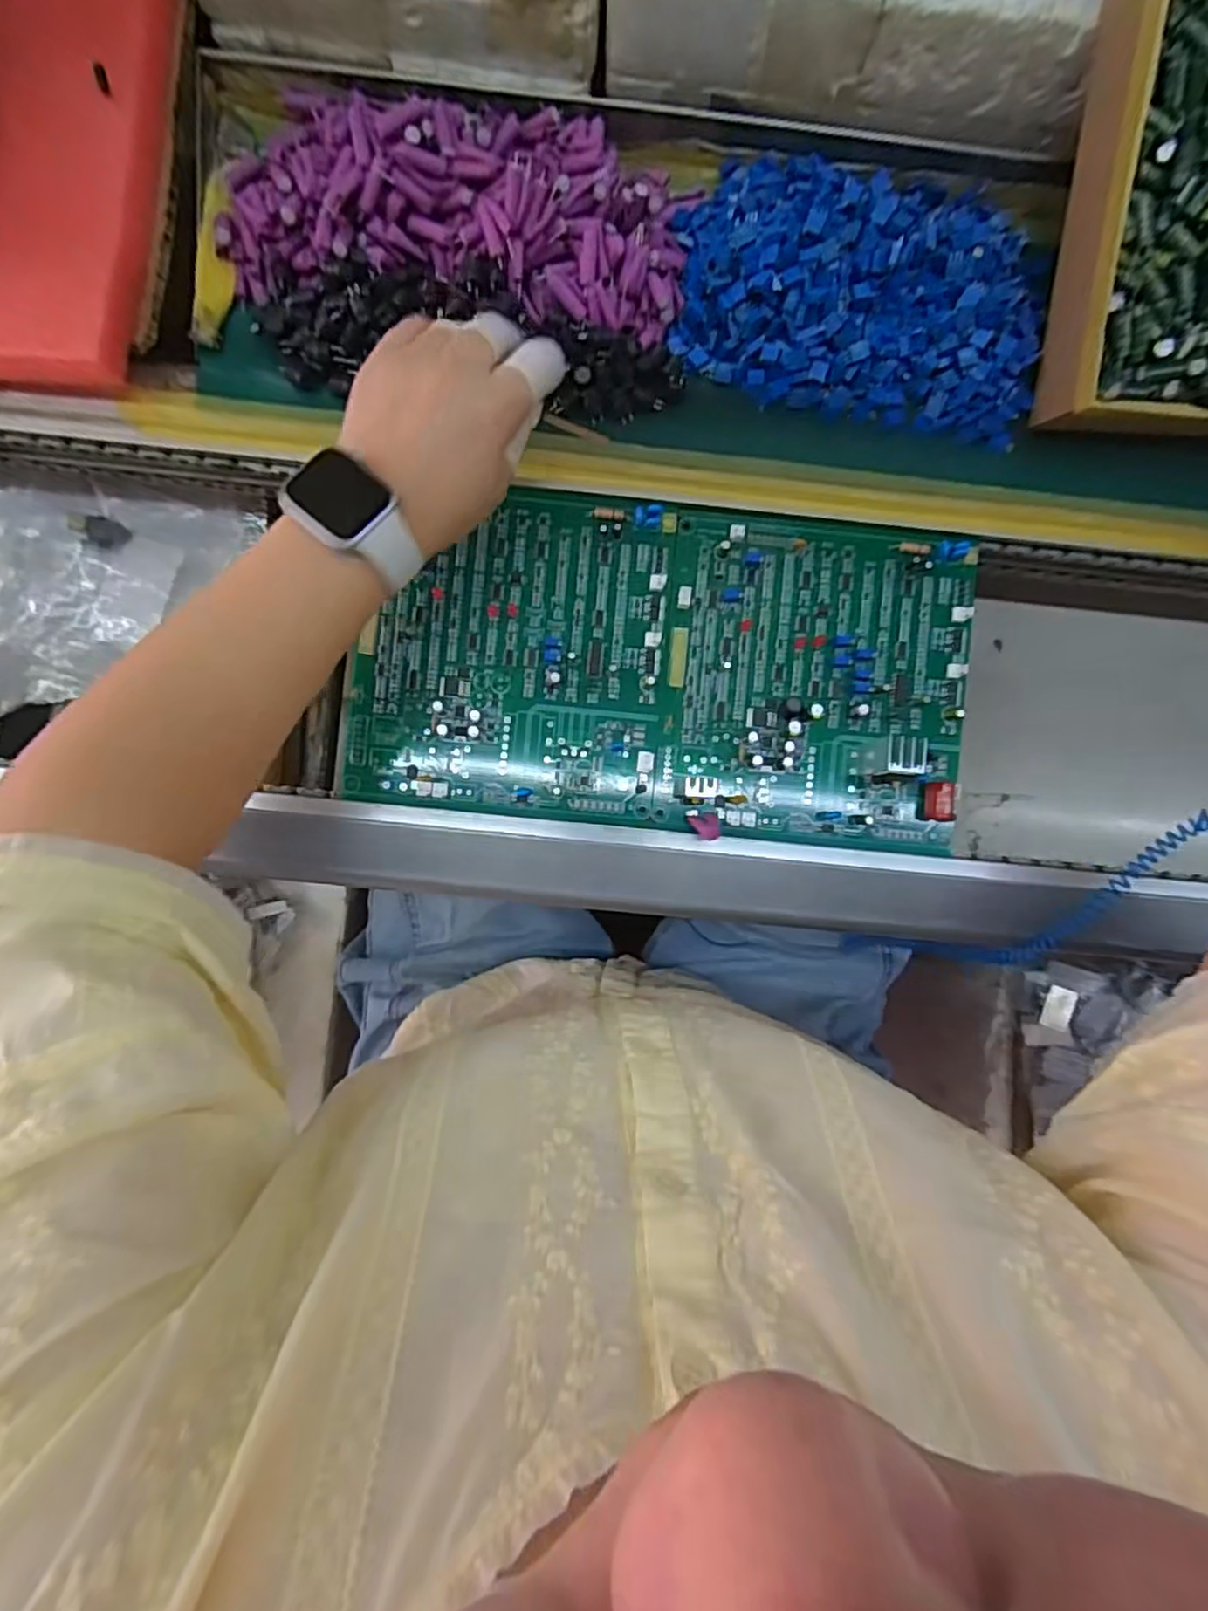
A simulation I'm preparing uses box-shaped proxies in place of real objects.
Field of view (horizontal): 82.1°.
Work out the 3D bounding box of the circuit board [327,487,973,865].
[{"bbox_3d":[0.037,-0.080,0.404,0.348,0.021,0.185,6,90,-4],"label":"circuit board"}]

